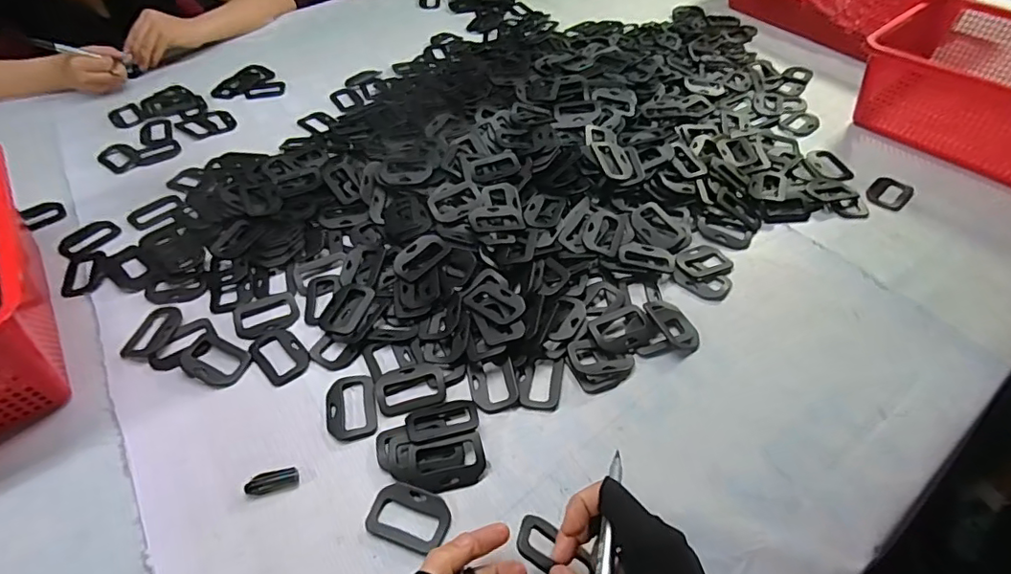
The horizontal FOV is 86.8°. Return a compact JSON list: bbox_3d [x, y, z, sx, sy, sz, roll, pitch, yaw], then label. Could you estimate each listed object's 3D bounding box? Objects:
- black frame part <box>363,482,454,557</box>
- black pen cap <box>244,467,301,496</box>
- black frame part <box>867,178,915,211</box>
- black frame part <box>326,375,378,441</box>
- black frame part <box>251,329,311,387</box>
[{"bbox_3d":[-0.073,0.174,0.406,0.060,0.004,0.042,16,50,14],"label":"black frame part"},{"bbox_3d":[-0.185,0.154,0.424,0.038,0.008,0.017,-13,49,-11],"label":"black pen cap"},{"bbox_3d":[0.479,-0.118,0.666,0.071,0.005,0.044,-33,56,-26],"label":"black frame part"},{"bbox_3d":[-0.136,0.106,0.471,0.042,0.004,0.062,-11,49,-9],"label":"black frame part"},{"bbox_3d":[-0.213,0.063,0.506,0.041,0.004,0.061,-34,56,-26],"label":"black frame part"}]

